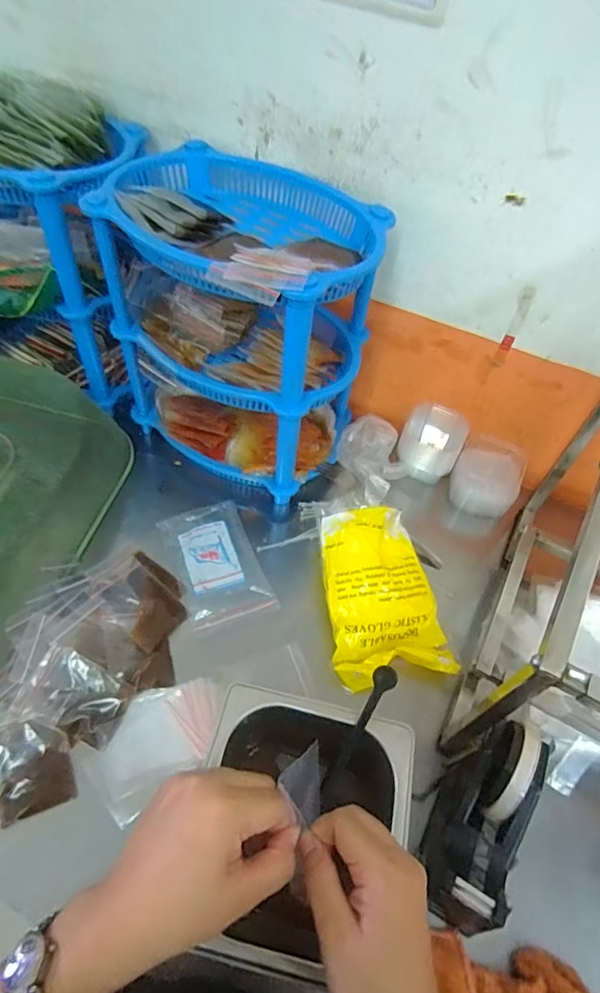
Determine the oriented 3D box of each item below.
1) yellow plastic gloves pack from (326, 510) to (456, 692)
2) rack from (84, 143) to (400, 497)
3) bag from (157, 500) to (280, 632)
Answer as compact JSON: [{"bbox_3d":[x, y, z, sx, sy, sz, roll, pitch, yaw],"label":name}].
[{"bbox_3d":[0.089,0.101,0.576,0.122,0.062,0.183,-7,54,-11],"label":"yellow plastic gloves pack"},{"bbox_3d":[-0.073,-0.187,0.628,0.286,0.313,0.201,35,57,20],"label":"rack"},{"bbox_3d":[-0.098,0.074,0.614,0.098,0.012,0.152,-17,56,-18],"label":"bag"}]

